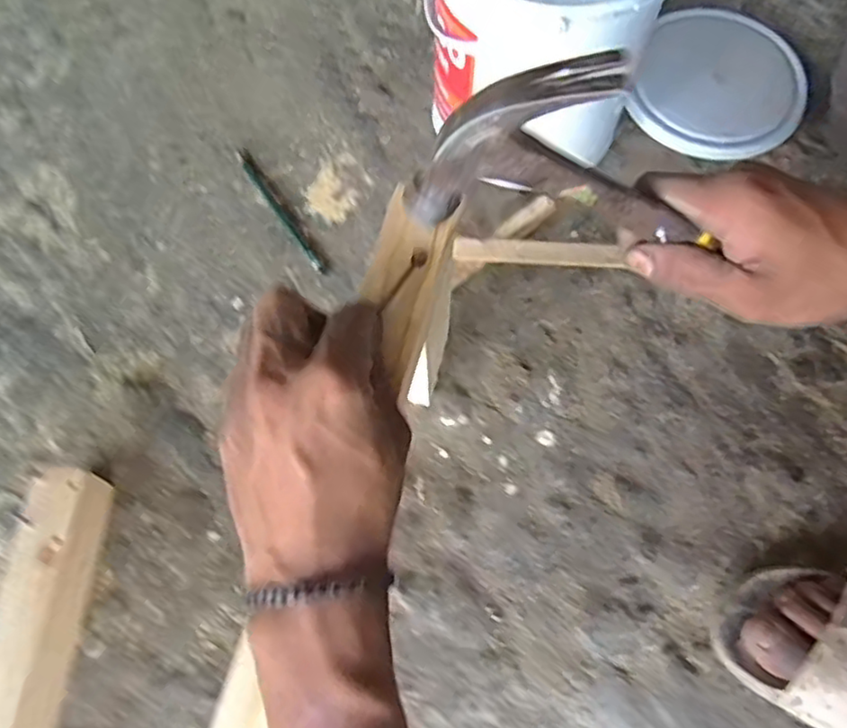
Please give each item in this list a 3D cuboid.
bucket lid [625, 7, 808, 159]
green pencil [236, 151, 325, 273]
[{"bbox_3d":[0.282,-0.268,0.640,0.154,0.025,0.163,0,72,0],"label":"bucket lid"},{"bbox_3d":[-0.131,-0.139,0.606,0.010,0.010,0.150,-34,76,-10],"label":"green pencil"}]

